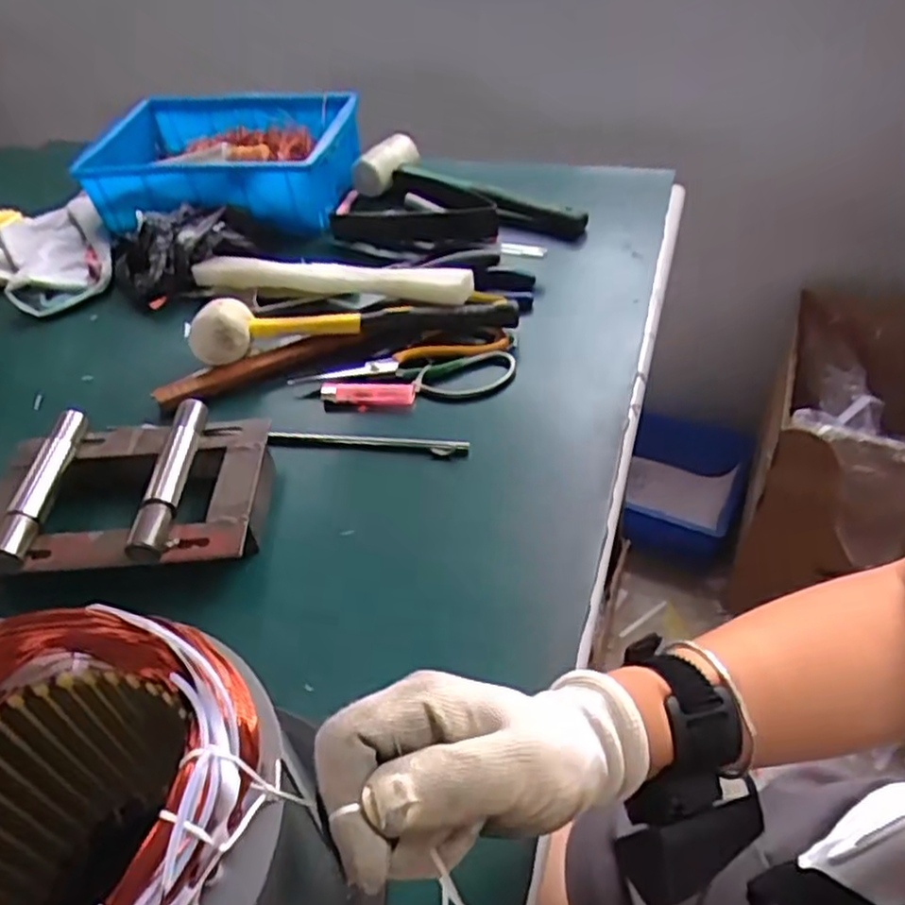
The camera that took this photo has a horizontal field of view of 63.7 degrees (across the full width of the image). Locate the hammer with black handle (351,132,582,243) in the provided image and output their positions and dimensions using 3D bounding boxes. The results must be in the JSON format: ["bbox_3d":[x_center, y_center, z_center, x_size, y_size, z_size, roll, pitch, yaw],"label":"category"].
[{"bbox_3d":[0.002,-0.292,0.800,0.295,0.061,0.089,26,52,28],"label":"hammer with black handle"}]

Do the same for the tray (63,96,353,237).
[{"bbox_3d":[-0.266,-0.350,0.869,0.287,0.085,0.227,7,46,13],"label":"tray"}]

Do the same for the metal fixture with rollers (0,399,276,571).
[{"bbox_3d":[-0.233,0.026,0.523,0.202,0.053,0.150,-5,45,2],"label":"metal fixture with rollers"}]

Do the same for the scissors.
[{"bbox_3d":[-0.039,-0.063,0.612,0.186,0.015,0.060,-11,45,-4],"label":"scissors"}]

